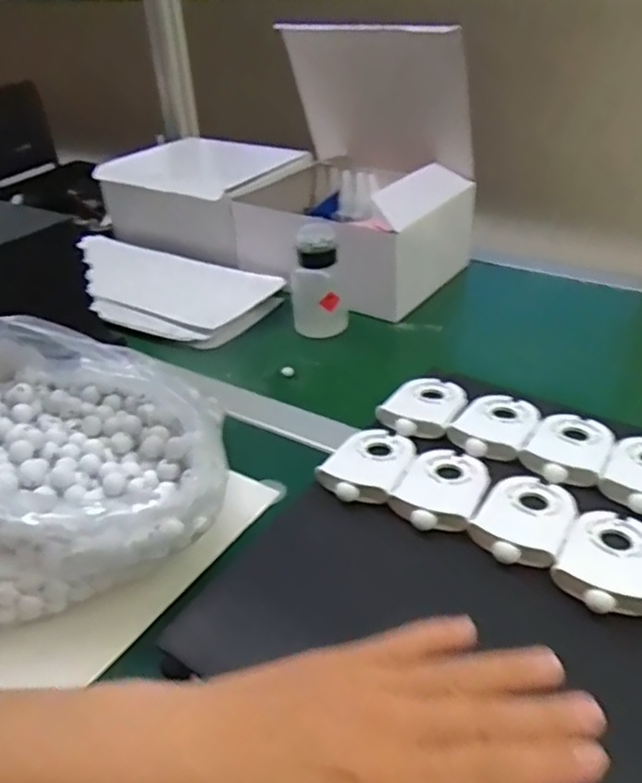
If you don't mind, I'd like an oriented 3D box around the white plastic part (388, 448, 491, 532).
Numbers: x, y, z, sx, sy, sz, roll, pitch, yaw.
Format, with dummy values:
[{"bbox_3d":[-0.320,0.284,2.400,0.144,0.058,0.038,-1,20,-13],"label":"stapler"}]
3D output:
[{"bbox_3d":[0.090,0.067,0.485,0.056,0.013,0.089,14,37,24],"label":"white plastic part"}]

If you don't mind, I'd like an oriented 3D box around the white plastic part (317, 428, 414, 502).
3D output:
[{"bbox_3d":[0.039,0.051,0.512,0.057,0.016,0.090,11,36,20],"label":"white plastic part"}]

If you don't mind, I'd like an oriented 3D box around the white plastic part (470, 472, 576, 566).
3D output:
[{"bbox_3d":[0.141,0.087,0.458,0.057,0.017,0.089,18,39,29],"label":"white plastic part"}]

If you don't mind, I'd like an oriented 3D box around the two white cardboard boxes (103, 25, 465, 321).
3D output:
[{"bbox_3d":[-0.065,-0.314,0.908,0.528,0.278,0.304,24,42,34],"label":"two white cardboard boxes"}]

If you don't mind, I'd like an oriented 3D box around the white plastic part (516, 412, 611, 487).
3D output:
[{"bbox_3d":[0.194,0.039,0.517,0.057,0.010,0.089,17,39,27],"label":"white plastic part"}]

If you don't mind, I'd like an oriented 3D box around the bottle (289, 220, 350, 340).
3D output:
[{"bbox_3d":[-0.003,-0.119,0.750,0.063,0.123,0.051,-3,34,0],"label":"bottle"}]

